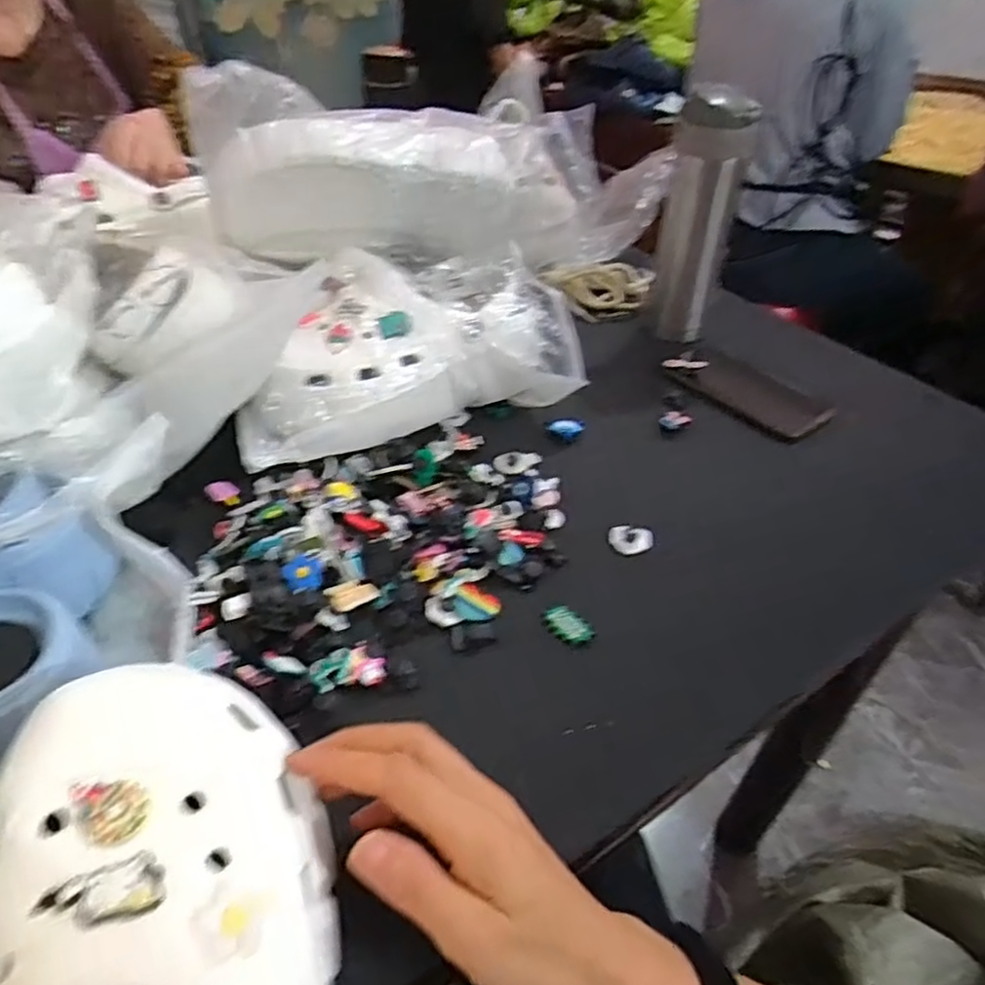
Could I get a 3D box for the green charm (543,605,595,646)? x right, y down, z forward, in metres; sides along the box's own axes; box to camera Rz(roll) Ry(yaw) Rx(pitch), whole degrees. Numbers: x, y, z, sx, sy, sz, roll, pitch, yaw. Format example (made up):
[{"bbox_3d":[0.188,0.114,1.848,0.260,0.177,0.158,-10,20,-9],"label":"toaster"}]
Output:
[{"bbox_3d":[0.048,0.085,0.444,0.021,0.008,0.034,-30,51,-33],"label":"green charm"}]

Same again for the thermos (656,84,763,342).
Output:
[{"bbox_3d":[0.201,-0.266,0.692,0.069,0.220,0.055,13,42,11],"label":"thermos"}]

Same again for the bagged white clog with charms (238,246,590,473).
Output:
[{"bbox_3d":[-0.083,-0.124,0.587,0.278,0.102,0.185,-16,44,-21],"label":"bagged white clog with charms"}]

